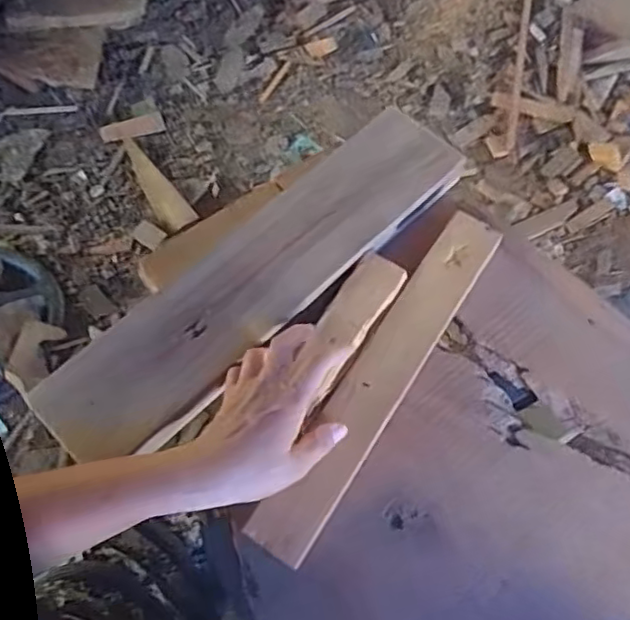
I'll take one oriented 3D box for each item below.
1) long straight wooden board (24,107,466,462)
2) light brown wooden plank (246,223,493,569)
[{"bbox_3d":[-0.042,-0.037,0.567,0.102,0.028,0.427,41,70,20],"label":"long straight wooden board"},{"bbox_3d":[0.061,0.051,0.544,0.053,0.011,0.341,36,67,2],"label":"light brown wooden plank"}]

